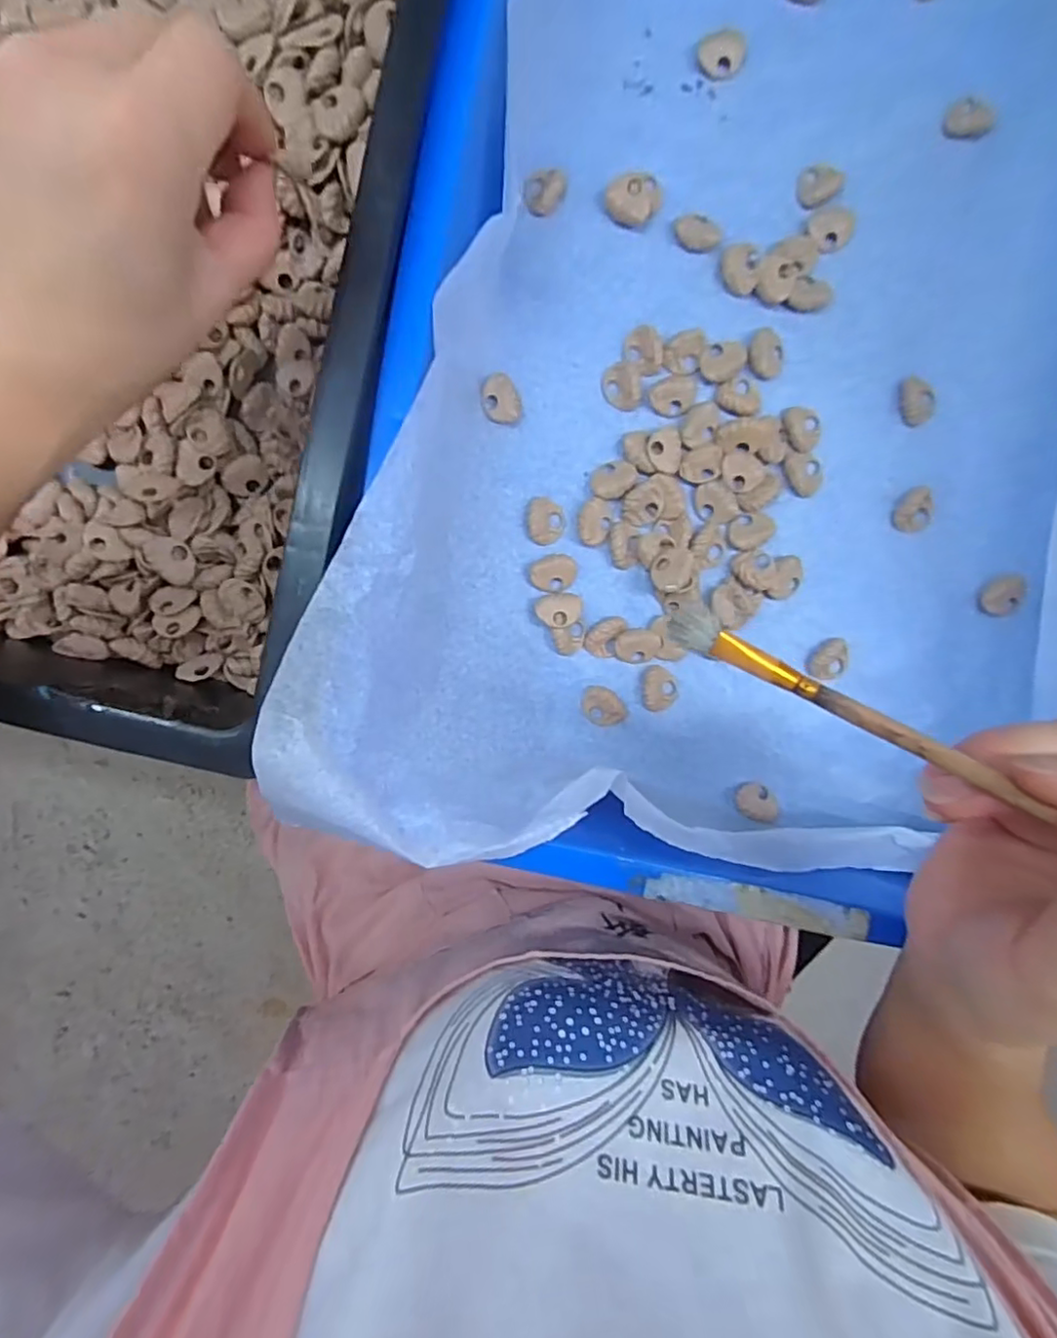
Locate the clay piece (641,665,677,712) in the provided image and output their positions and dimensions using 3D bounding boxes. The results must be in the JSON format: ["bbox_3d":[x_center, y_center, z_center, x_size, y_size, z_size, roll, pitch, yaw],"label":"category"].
[{"bbox_3d":[0.069,0.010,0.317,0.019,0.006,0.023,-7,94,1],"label":"clay piece"}]

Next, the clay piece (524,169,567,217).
[{"bbox_3d":[0.008,-0.234,0.296,0.019,0.007,0.021,33,93,-2],"label":"clay piece"}]

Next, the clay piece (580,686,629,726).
[{"bbox_3d":[0.040,0.021,0.317,0.025,0.007,0.018,32,93,-2],"label":"clay piece"}]

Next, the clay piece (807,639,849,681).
[{"bbox_3d":[0.159,-0.004,0.320,0.019,0.007,0.023,42,93,-2],"label":"clay piece"}]

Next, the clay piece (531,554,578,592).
[{"bbox_3d":[0.013,-0.049,0.311,0.023,0.004,0.019,-5,94,1],"label":"clay piece"}]

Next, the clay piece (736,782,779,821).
[{"bbox_3d":[0.122,0.071,0.321,0.023,0.006,0.017,38,93,-2],"label":"clay piece"}]

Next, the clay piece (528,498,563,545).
[{"bbox_3d":[0.009,-0.076,0.309,0.019,0.004,0.023,-3,94,1],"label":"clay piece"}]

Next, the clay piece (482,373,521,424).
[{"bbox_3d":[-0.014,-0.135,0.304,0.018,0.005,0.024,-9,94,1],"label":"clay piece"}]

